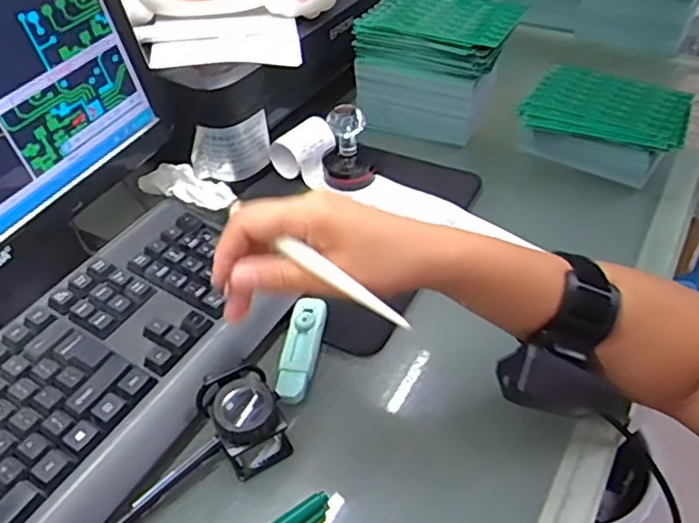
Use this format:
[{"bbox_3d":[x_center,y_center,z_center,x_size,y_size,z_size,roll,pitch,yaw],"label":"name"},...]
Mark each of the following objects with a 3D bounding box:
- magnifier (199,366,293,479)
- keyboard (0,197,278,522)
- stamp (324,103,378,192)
[{"bbox_3d":[-0.067,0.103,0.404,0.046,0.057,0.049,-23,48,-19],"label":"magnifier"},{"bbox_3d":[-0.209,0.115,0.403,0.157,0.034,0.419,21,50,24],"label":"keyboard"},{"bbox_3d":[-0.001,-0.110,0.596,0.049,0.071,0.044,-2,44,2],"label":"stamp"}]

